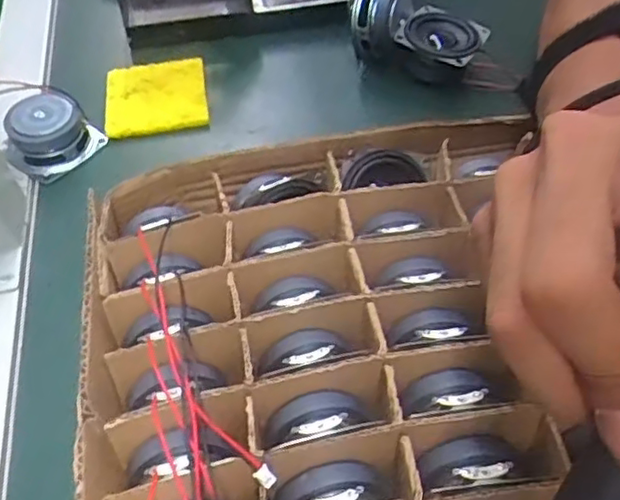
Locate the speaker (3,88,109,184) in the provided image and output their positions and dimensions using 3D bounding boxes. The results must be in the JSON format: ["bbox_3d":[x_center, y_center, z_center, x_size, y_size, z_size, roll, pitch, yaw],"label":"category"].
[{"bbox_3d":[-0.159,-0.070,0.405,0.053,0.034,0.043,-33,59,-21],"label":"speaker"}]

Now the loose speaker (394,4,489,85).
[{"bbox_3d":[0.088,-0.138,0.444,0.050,0.027,0.050,22,57,17],"label":"loose speaker"}]

